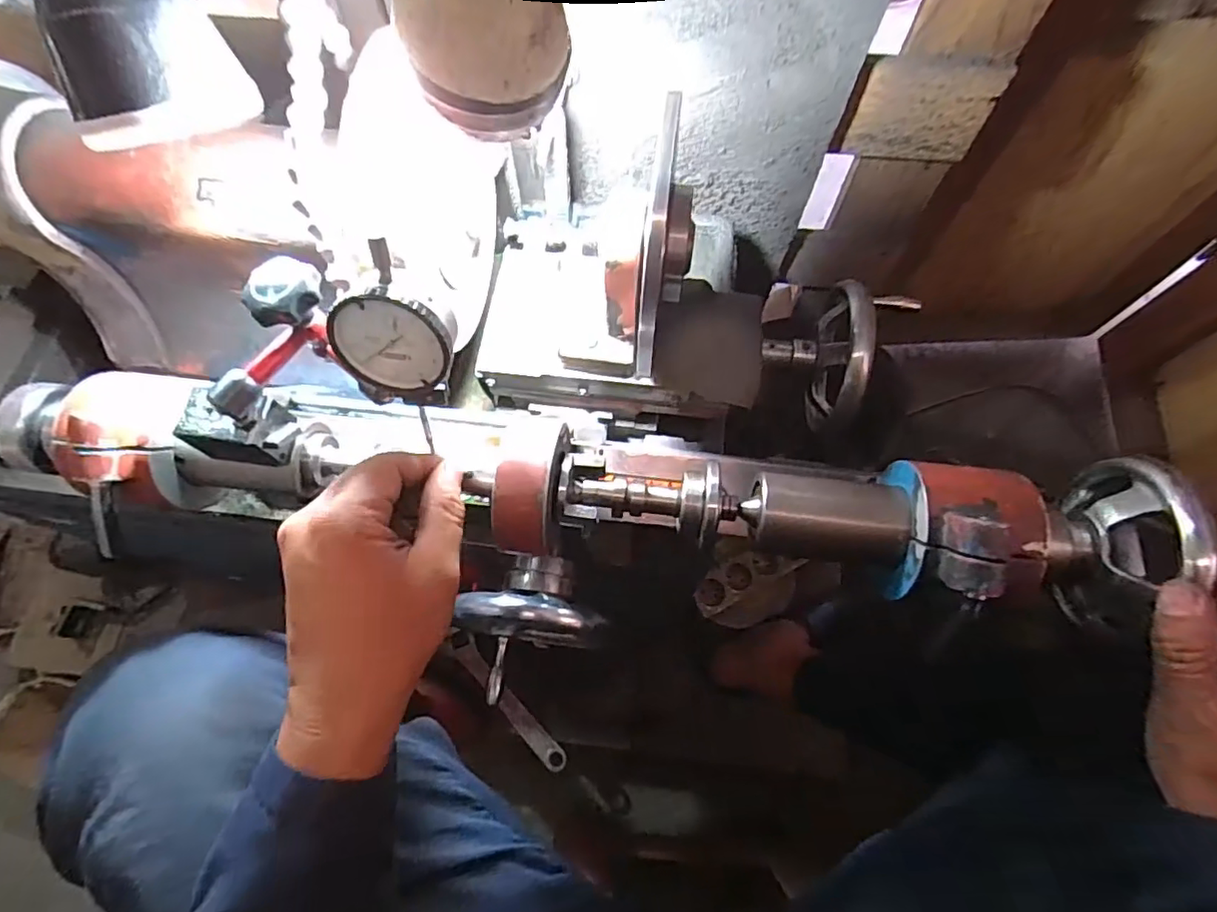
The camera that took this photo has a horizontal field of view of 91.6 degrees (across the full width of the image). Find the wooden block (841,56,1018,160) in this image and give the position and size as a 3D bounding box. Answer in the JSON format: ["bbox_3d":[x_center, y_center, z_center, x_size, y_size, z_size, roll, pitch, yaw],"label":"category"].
[{"bbox_3d":[0.308,-0.337,0.585,0.120,0.097,0.021,13,69,6],"label":"wooden block"}]

